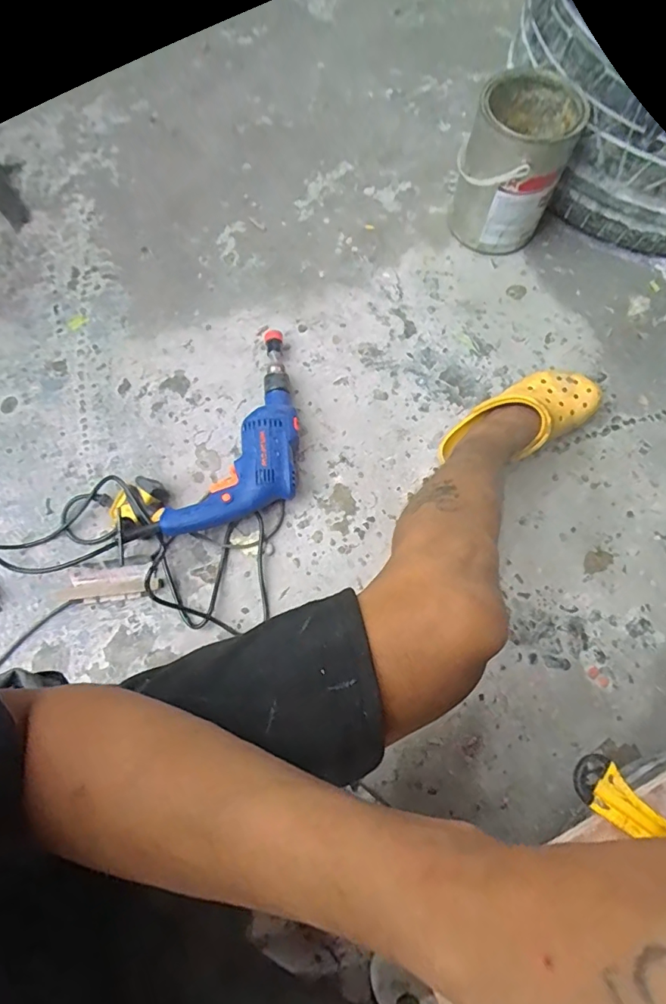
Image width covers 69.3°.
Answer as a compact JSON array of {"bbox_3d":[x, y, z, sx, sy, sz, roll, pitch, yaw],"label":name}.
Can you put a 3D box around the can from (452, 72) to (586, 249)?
[{"bbox_3d":[0.312,-0.576,0.843,0.157,0.211,0.182,25,73,8],"label":"can"}]

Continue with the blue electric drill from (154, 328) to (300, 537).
[{"bbox_3d":[-0.113,-0.093,0.750,0.163,0.067,0.375,24,73,8],"label":"blue electric drill"}]

